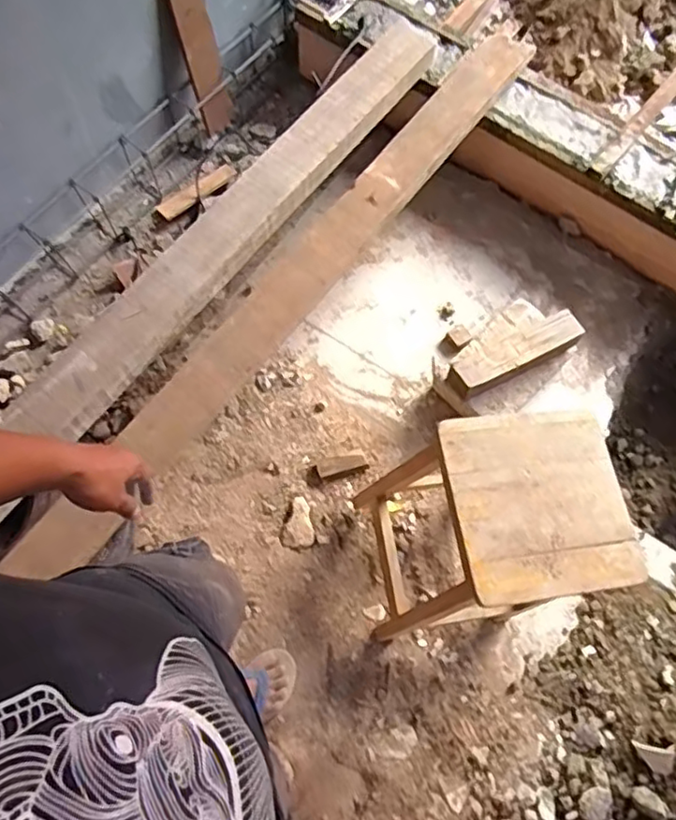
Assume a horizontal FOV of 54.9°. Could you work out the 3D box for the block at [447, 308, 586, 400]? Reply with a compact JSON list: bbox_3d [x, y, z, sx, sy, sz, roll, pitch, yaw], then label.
[{"bbox_3d":[0.411,-0.128,1.517,0.330,0.090,0.082,-24,72,-10],"label":"block"}]

